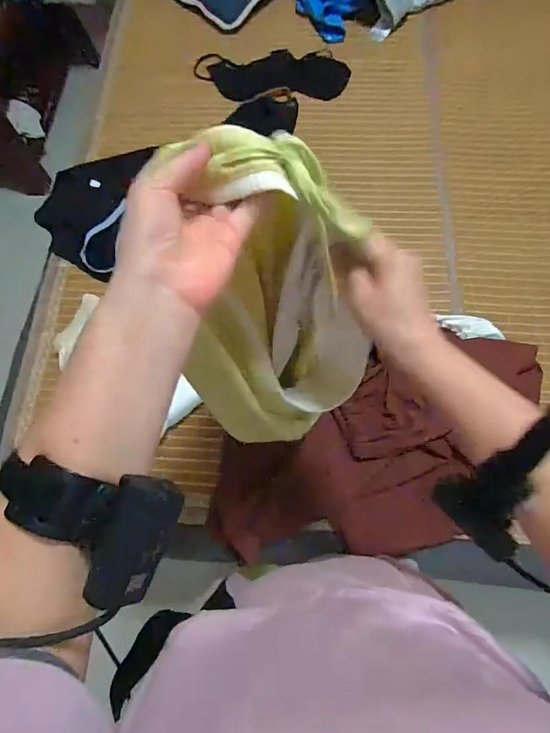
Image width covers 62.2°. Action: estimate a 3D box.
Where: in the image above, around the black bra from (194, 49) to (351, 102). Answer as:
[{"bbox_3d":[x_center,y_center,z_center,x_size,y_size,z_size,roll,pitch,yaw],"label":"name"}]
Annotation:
[{"bbox_3d":[-0.003,-0.732,1.152,0.371,0.101,0.027,-2,41,0],"label":"black bra"}]

